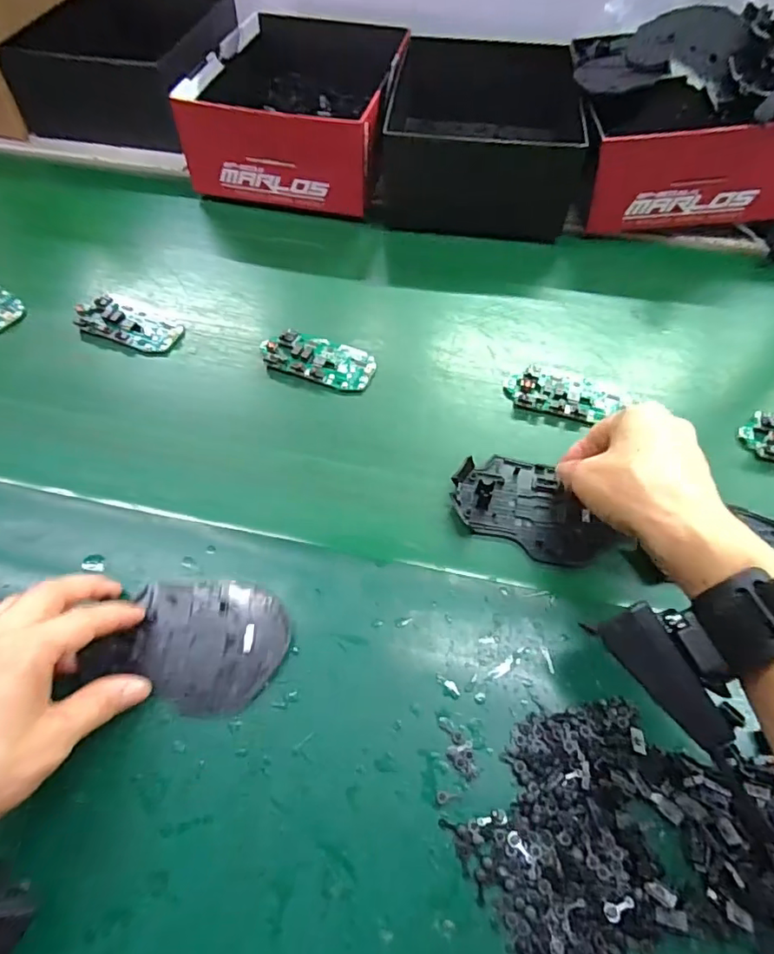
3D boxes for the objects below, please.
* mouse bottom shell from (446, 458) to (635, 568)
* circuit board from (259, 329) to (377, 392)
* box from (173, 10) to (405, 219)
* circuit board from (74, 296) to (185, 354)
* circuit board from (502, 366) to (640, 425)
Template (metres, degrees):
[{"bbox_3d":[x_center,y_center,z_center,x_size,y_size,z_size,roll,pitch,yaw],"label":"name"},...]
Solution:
[{"bbox_3d":[0.103,0.019,0.374,0.111,0.016,0.069,18,61,9],"label":"mouse bottom shell"},{"bbox_3d":[-0.056,-0.098,0.444,0.091,0.014,0.044,16,60,8],"label":"circuit board"},{"bbox_3d":[-0.088,-0.395,0.580,0.185,0.103,0.236,8,58,5],"label":"box"},{"bbox_3d":[-0.221,-0.133,0.463,0.088,0.014,0.046,16,61,8],"label":"circuit board"},{"bbox_3d":[0.144,-0.066,0.430,0.097,0.010,0.044,15,60,8],"label":"circuit board"}]

